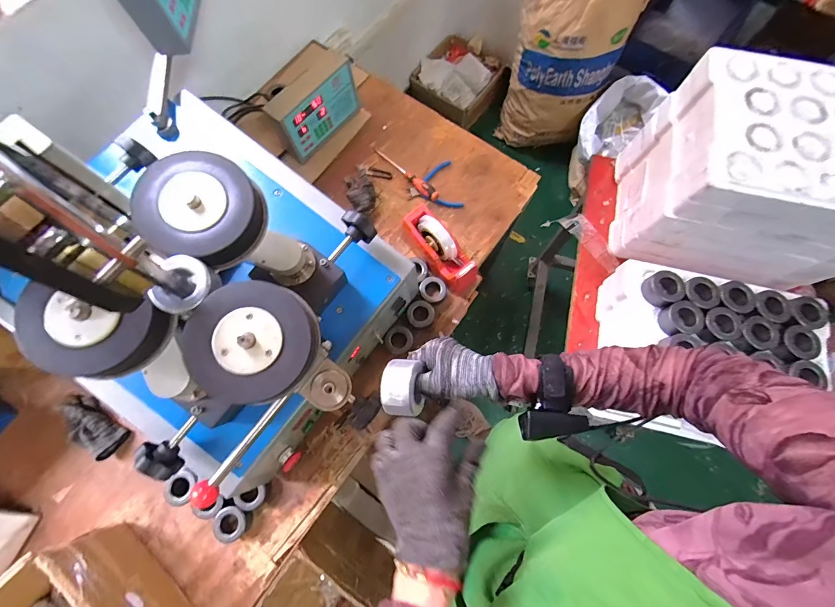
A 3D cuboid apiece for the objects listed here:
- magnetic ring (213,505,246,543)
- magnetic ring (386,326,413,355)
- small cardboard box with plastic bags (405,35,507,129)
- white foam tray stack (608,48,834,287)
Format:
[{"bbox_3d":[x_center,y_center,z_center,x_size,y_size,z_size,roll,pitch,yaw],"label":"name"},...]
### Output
[{"bbox_3d":[-0.364,0.430,0.699,0.062,0.032,0.062,0,75,-1],"label":"magnetic ring"},{"bbox_3d":[-0.040,0.080,0.779,0.058,0.014,0.062,0,75,-1],"label":"magnetic ring"},{"bbox_3d":[0.177,-0.984,1.566,0.338,0.138,0.351,34,77,8],"label":"small cardboard box with plastic bags"},{"bbox_3d":[0.660,-0.237,0.701,0.385,0.281,0.293,11,75,2],"label":"white foam tray stack"}]

